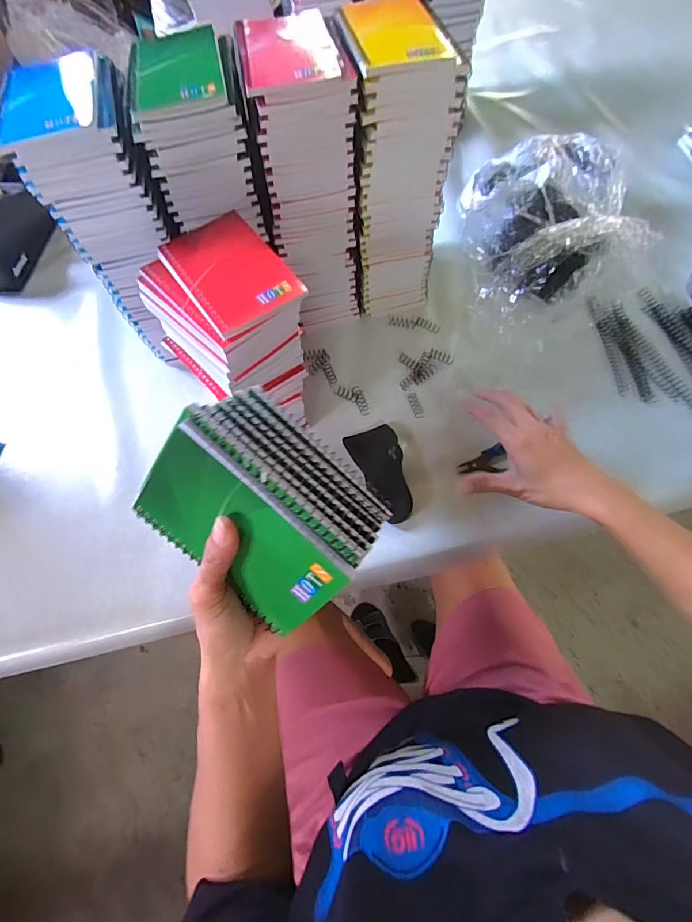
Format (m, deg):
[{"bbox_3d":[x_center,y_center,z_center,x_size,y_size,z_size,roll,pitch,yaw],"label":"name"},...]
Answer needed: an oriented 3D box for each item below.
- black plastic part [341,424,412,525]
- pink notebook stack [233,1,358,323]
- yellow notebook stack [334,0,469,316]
[{"bbox_3d":[0.046,0.011,0.500,0.058,0.016,0.120,-21,66,-7],"label":"black plastic part"},{"bbox_3d":[-0.042,-0.303,0.498,0.092,0.276,0.110,-14,65,-3],"label":"pink notebook stack"},{"bbox_3d":[0.056,-0.327,0.506,0.102,0.278,0.118,-6,65,0],"label":"yellow notebook stack"}]

